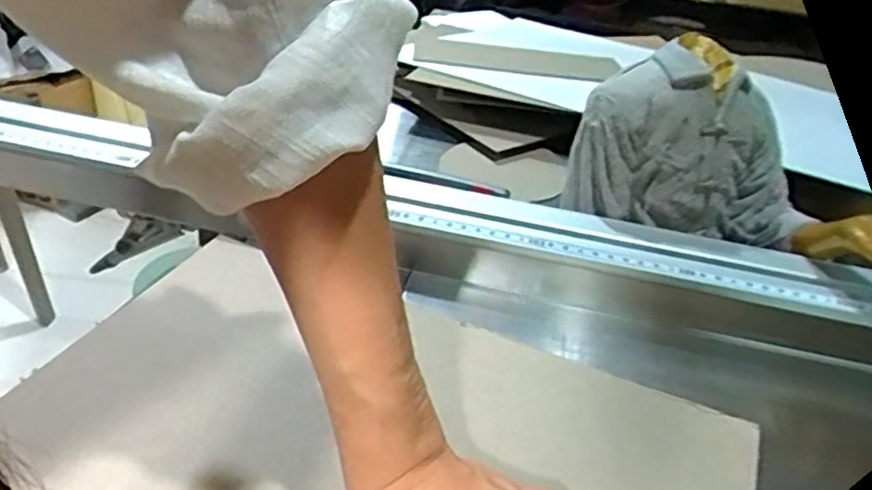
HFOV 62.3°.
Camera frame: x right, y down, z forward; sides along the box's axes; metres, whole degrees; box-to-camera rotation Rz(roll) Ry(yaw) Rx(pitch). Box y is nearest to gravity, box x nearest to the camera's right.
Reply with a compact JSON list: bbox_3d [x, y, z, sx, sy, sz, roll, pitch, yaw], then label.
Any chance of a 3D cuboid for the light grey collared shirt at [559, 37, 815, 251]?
[{"bbox_3d":[0.198,-0.071,0.561,0.193,0.122,0.085,4,34,-4],"label":"light grey collared shirt"}]

